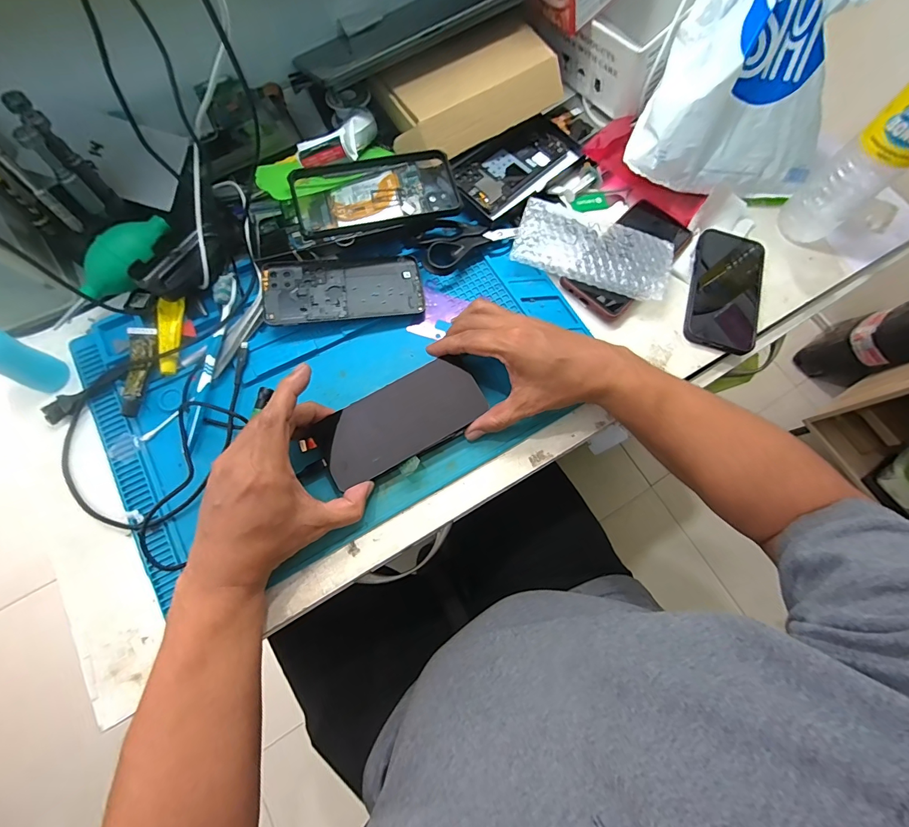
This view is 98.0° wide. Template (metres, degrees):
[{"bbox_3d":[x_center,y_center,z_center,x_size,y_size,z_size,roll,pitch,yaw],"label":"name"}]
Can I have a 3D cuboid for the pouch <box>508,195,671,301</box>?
[{"bbox_3d":[0.156,-0.184,0.442,0.169,0.011,0.085,20,73,4],"label":"pouch"}]

